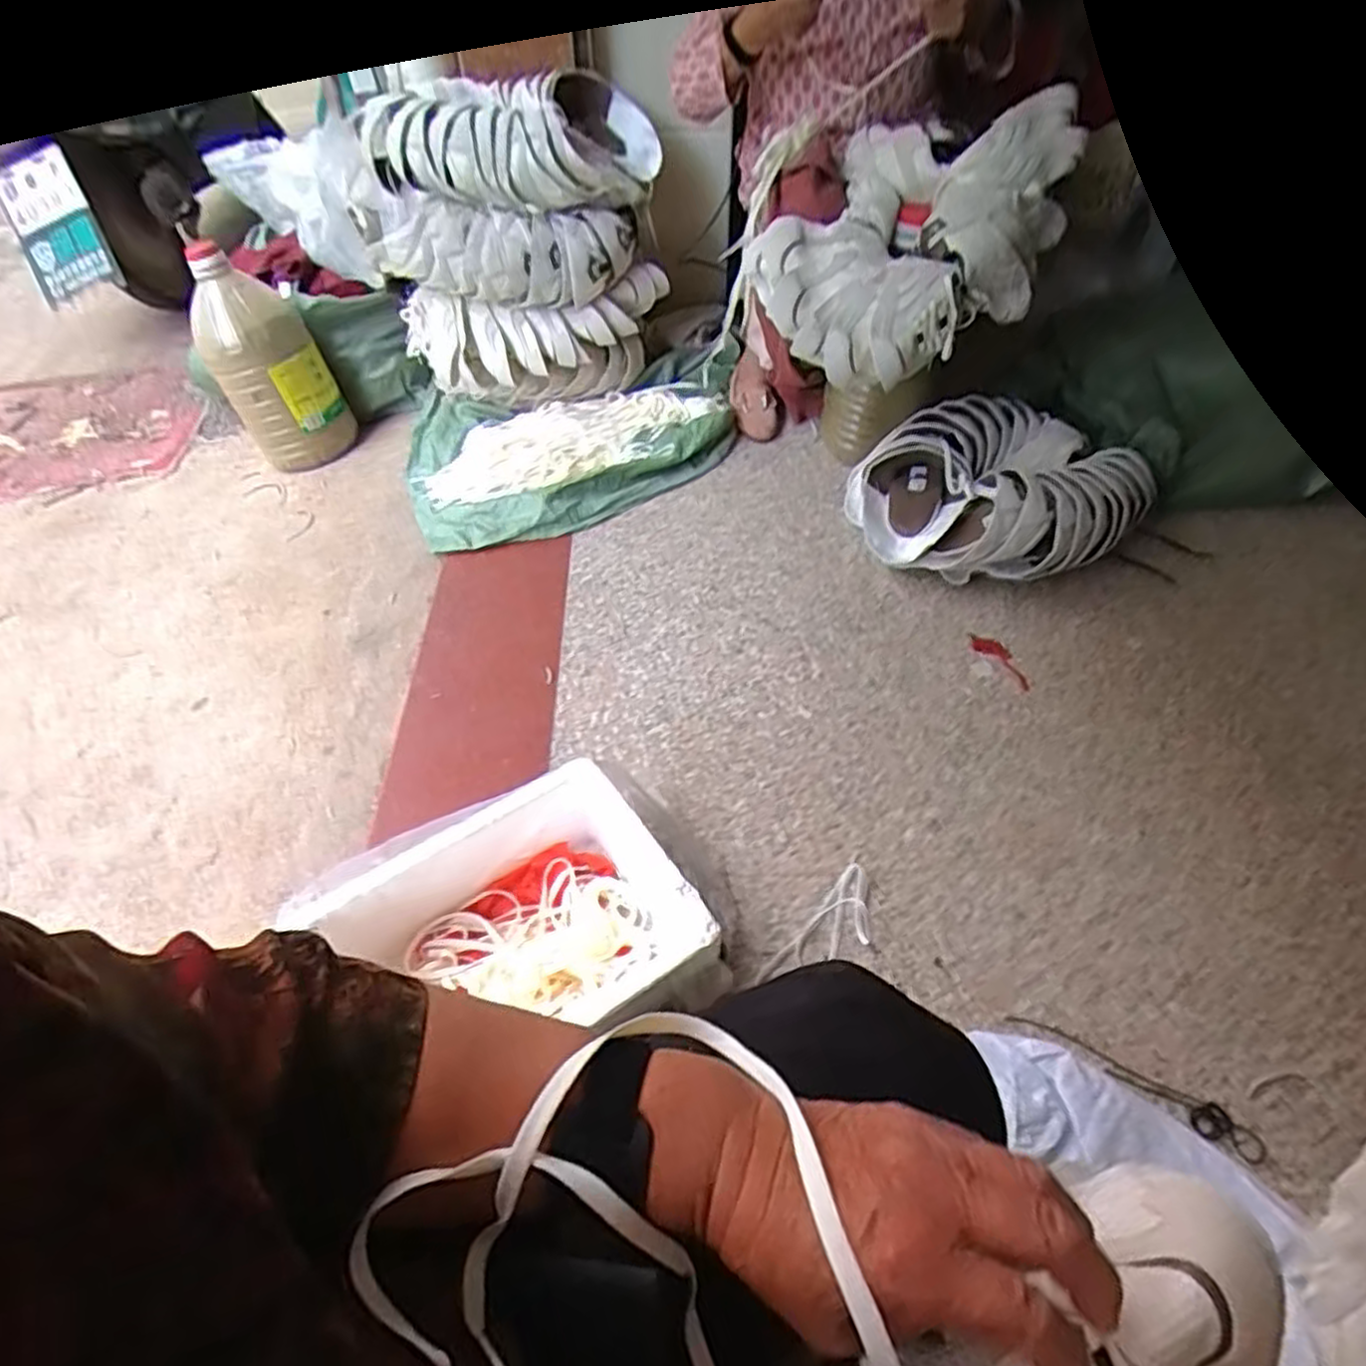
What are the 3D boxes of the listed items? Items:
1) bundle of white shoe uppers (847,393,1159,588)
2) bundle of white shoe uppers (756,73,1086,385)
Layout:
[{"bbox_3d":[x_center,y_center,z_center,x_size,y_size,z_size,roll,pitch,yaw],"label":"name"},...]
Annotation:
[{"bbox_3d":[0.523,-0.312,1.282,0.434,0.167,0.328,-15,51,-12],"label":"bundle of white shoe uppers"},{"bbox_3d":[0.329,-0.694,1.184,0.453,0.256,0.340,-30,56,-23],"label":"bundle of white shoe uppers"}]

